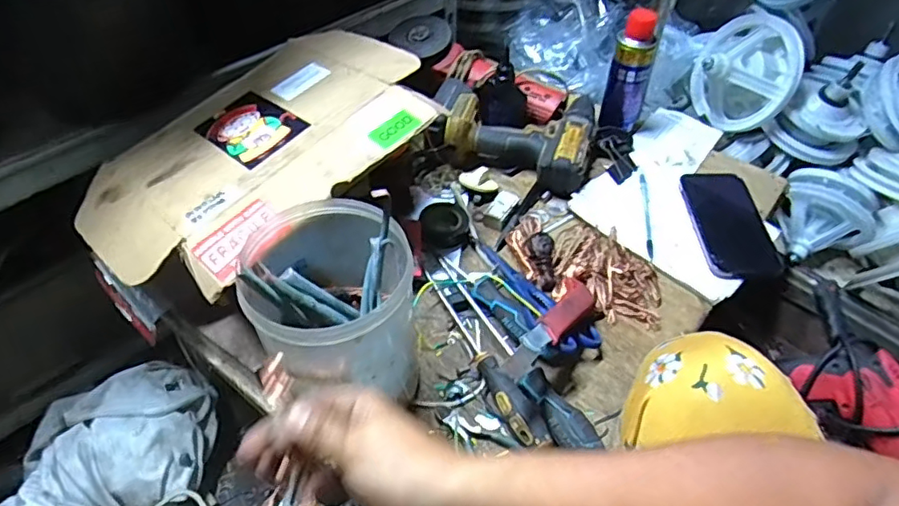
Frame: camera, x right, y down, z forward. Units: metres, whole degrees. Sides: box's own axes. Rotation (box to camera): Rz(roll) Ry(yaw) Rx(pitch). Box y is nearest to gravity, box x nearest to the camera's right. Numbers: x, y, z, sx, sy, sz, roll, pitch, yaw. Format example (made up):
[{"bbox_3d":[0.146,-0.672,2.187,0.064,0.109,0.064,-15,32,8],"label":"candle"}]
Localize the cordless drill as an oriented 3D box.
[{"bbox_3d":[0.089,-0.174,0.787,0.220,0.065,0.179,15,50,12],"label":"cordless drill"}]

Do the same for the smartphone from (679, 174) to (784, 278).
[{"bbox_3d":[0.335,-0.036,0.689,0.079,0.016,0.160,-5,52,5],"label":"smartphone"}]

